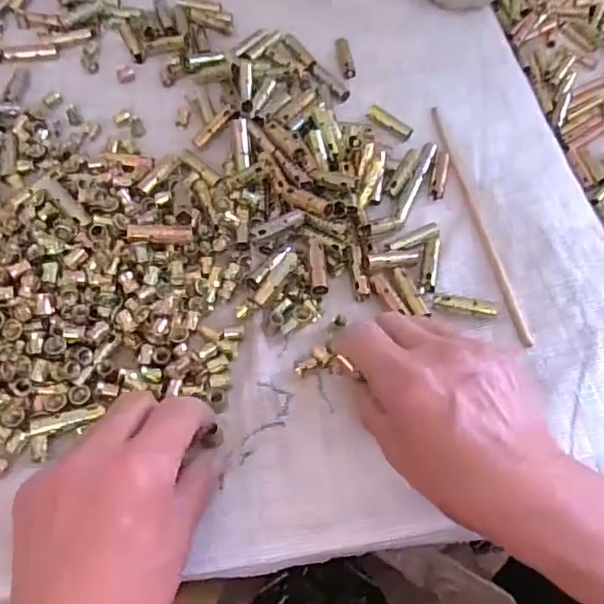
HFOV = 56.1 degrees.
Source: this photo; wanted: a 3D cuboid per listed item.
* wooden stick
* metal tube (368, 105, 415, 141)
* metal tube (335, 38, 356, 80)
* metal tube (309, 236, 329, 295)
[{"bbox_3d":[0.126,-0.065,0.409,0.008,0.007,0.214,-7,61,-8],"label":"wooden stick"},{"bbox_3d":[0.071,-0.145,0.461,0.041,0.012,0.012,35,64,15],"label":"metal tube"},{"bbox_3d":[0.038,-0.211,0.491,0.014,0.011,0.040,-8,61,-9],"label":"metal tube"},{"bbox_3d":[0.010,-0.023,0.372,0.010,0.013,0.042,-2,61,-5],"label":"metal tube"}]

